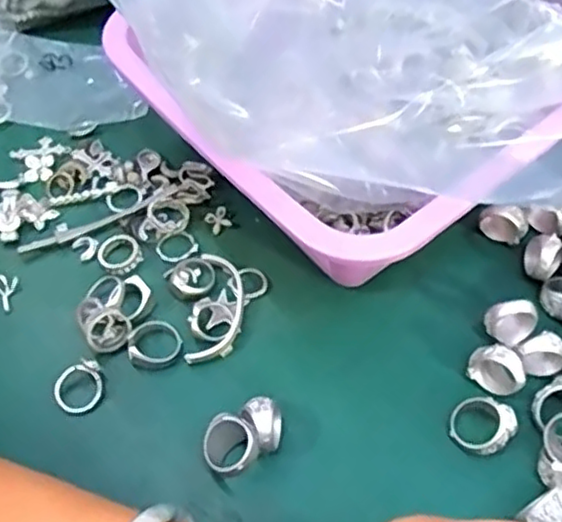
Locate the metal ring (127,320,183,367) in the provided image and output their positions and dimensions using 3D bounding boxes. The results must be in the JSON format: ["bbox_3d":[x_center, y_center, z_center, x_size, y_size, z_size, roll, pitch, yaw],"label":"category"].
[{"bbox_3d":[-0.066,0.041,0.350,0.027,0.008,0.025,-1,57,1],"label":"metal ring"}]

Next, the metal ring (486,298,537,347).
[{"bbox_3d":[0.116,0.030,0.345,0.025,0.025,0.009,-6,35,-1],"label":"metal ring"}]

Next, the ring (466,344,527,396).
[{"bbox_3d":[0.105,0.053,0.333,0.026,0.019,0.016,19,59,13],"label":"ring"}]

